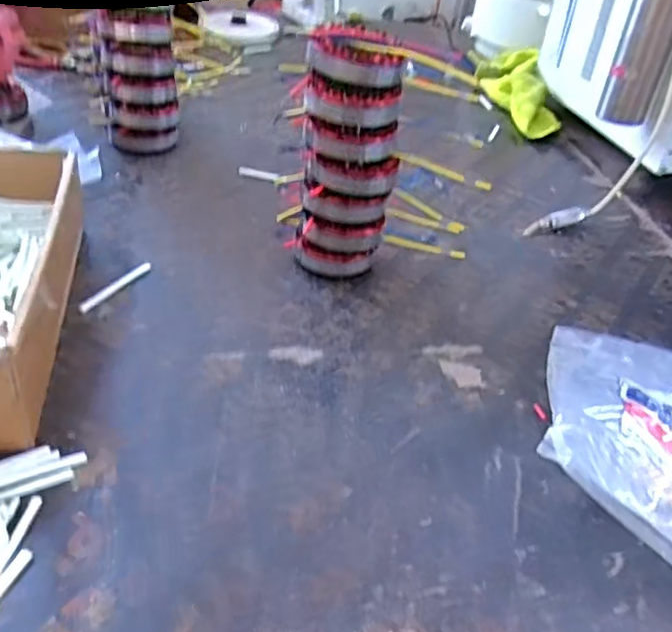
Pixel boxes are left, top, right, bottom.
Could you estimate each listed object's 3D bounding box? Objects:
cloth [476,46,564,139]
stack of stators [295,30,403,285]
[{"bbox_3d":[0.314,-0.395,1.110,0.102,0.077,0.278,5,38,-3],"label":"cloth"},{"bbox_3d":[0.013,-0.145,0.614,0.088,0.226,0.072,7,38,-1],"label":"stack of stators"}]

